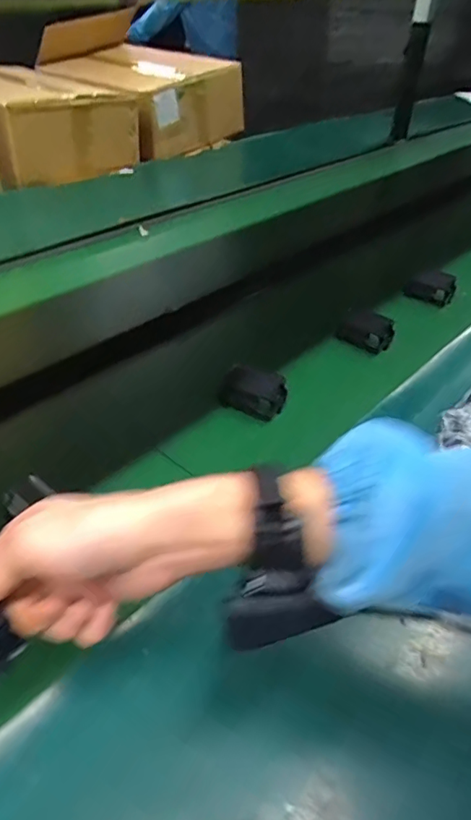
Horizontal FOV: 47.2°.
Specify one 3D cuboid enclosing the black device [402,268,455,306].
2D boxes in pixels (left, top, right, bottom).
[{"bbox_3d":[0.316,-0.200,0.876,0.075,0.052,0.029,16,40,15],"label":"black device"}]

